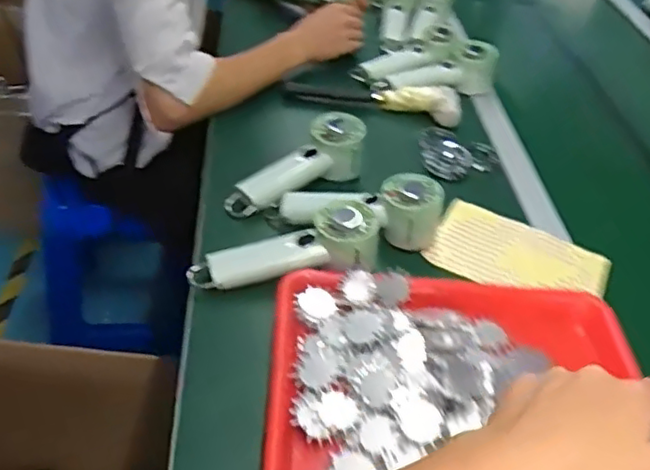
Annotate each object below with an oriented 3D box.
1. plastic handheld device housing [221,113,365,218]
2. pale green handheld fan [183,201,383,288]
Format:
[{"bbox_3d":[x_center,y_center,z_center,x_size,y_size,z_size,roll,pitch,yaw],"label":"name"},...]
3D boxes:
[{"bbox_3d":[-0.027,-0.075,0.780,0.202,0.065,0.058,-34,53,-13],"label":"plastic handheld device housing"},{"bbox_3d":[-0.041,0.021,0.669,0.200,0.048,0.068,-16,45,-4],"label":"pale green handheld fan"}]

